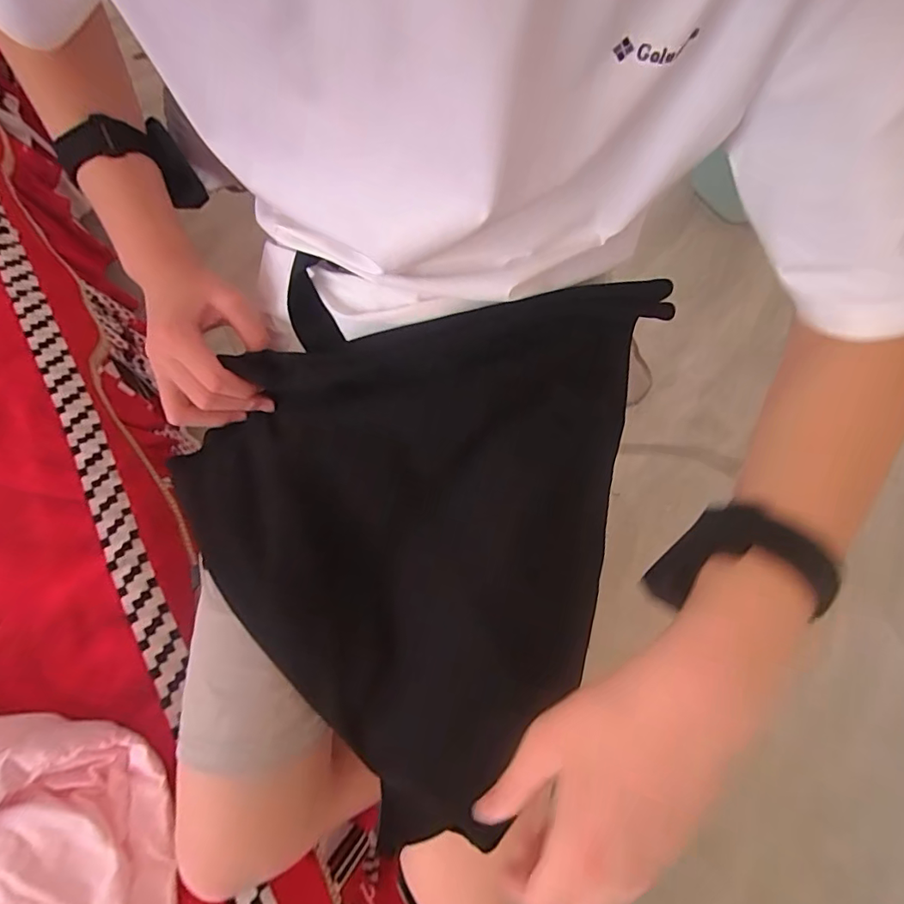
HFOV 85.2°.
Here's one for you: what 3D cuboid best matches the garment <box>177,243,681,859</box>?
[{"bbox_3d":[-0.024,0.020,0.385,0.328,0.108,0.406,29,74,9],"label":"garment"}]

